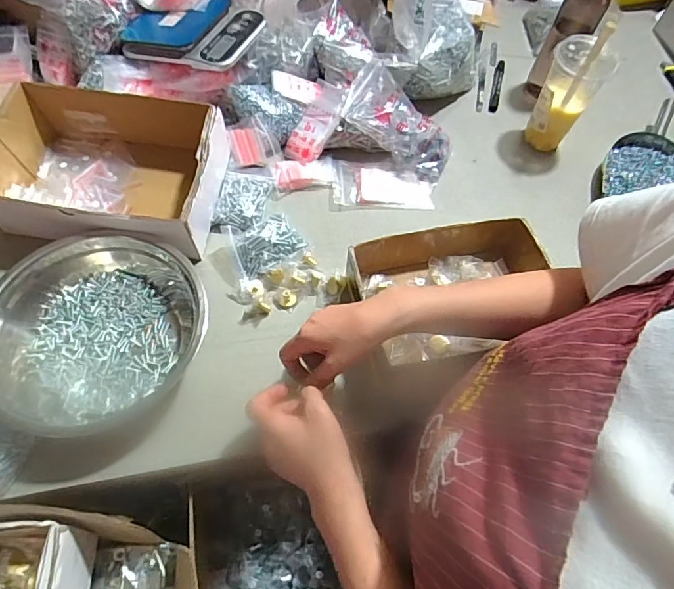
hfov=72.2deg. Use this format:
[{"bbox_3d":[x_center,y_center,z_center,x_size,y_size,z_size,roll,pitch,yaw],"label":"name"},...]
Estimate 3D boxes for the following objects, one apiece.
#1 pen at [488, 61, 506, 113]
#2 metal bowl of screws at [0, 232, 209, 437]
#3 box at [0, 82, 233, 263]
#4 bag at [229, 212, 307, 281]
[{"bbox_3d":[0.303,-0.395,0.874,0.019,0.015,0.137,14,62,5],"label":"pen"},{"bbox_3d":[-0.297,0.041,0.557,0.271,0.063,0.249,1,61,-2],"label":"metal bowl of screws"},{"bbox_3d":[-0.320,-0.175,0.643,0.295,0.103,0.209,5,61,0],"label":"box"},{"bbox_3d":[-0.097,-0.073,0.653,0.097,0.014,0.076,-16,83,-11],"label":"bag"}]

